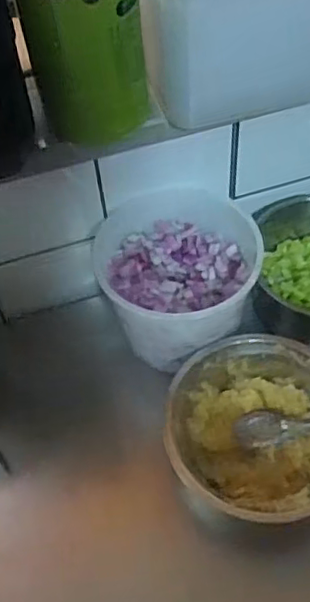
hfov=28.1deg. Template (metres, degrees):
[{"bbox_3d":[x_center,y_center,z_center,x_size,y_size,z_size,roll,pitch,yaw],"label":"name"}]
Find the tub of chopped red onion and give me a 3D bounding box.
[{"bbox_3d":[0.024,-0.028,0.687,0.168,0.108,0.179,-12,55,-5],"label":"tub of chopped red onion"}]

